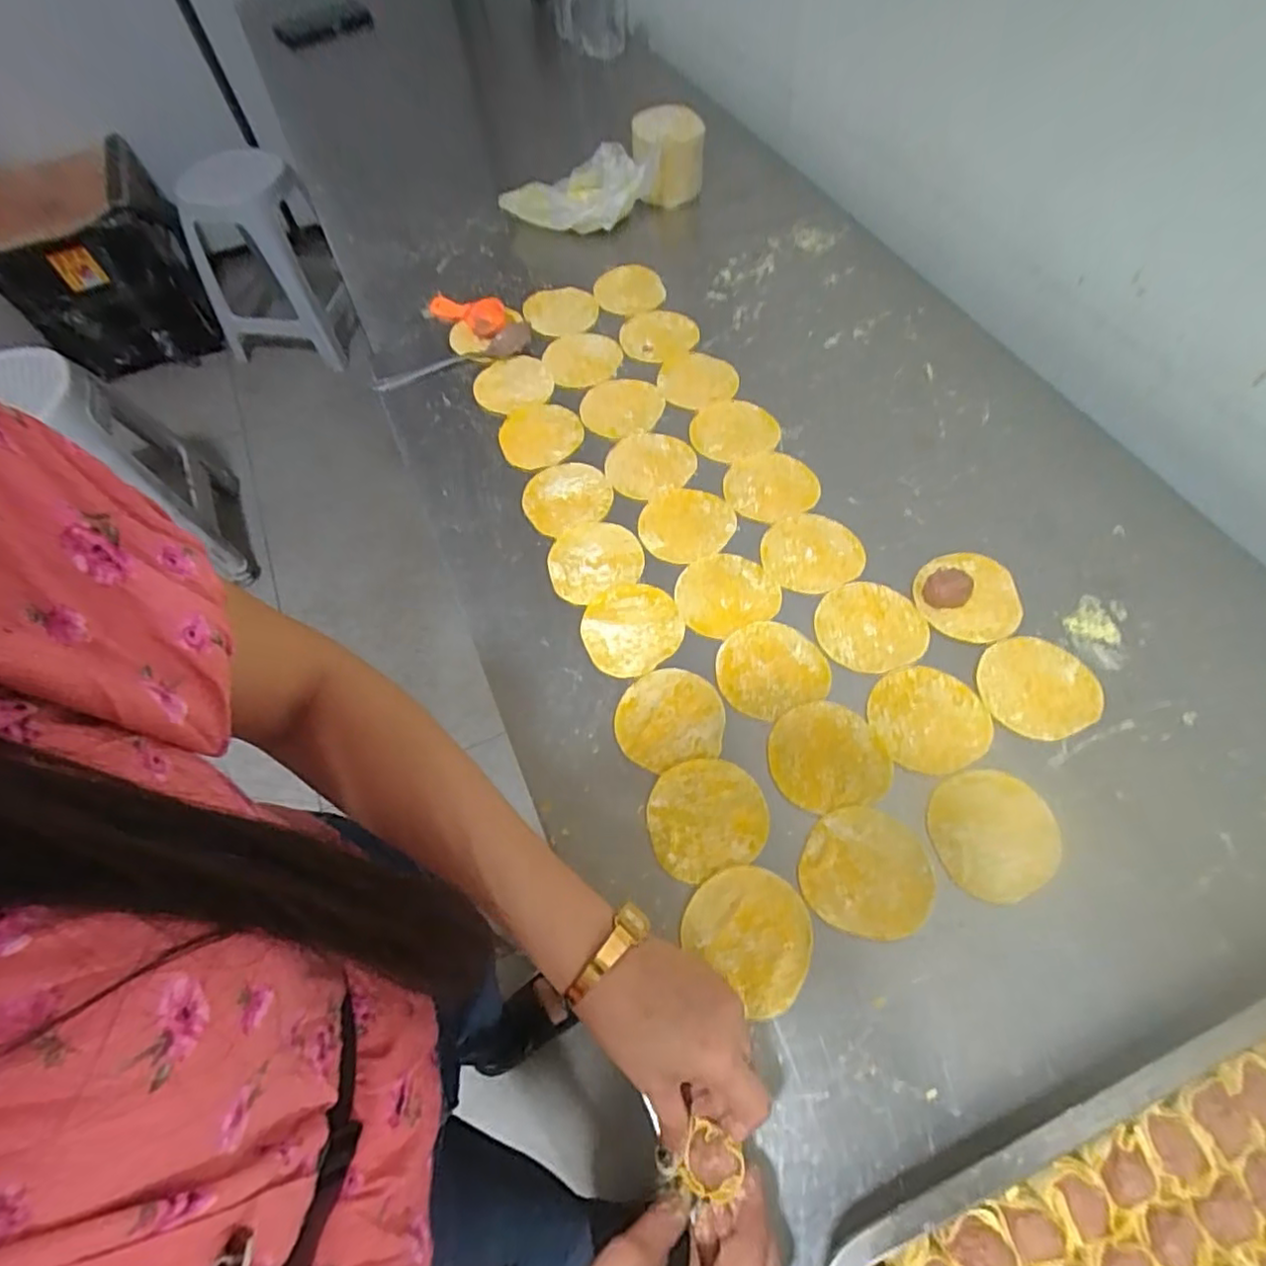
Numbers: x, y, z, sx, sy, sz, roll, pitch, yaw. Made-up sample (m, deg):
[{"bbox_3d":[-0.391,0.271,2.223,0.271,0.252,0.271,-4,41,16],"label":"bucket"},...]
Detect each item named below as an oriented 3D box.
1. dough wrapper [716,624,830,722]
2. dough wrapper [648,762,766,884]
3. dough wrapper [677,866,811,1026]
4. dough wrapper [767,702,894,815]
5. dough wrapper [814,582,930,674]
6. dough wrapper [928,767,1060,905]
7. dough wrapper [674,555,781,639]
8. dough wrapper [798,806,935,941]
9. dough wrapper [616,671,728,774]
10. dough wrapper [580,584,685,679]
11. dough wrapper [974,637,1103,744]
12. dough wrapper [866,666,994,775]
[{"bbox_3d":[0.107,0.027,0.511,0.082,0.005,0.077,-2,61,3],"label":"dough wrapper"},{"bbox_3d":[0.052,0.127,0.458,0.083,0.004,0.076,-2,61,3],"label":"dough wrapper"},{"bbox_3d":[0.075,0.191,0.418,0.079,0.004,0.076,-2,61,3],"label":"dough wrapper"},{"bbox_3d":[0.140,0.088,0.472,0.082,0.004,0.077,-2,61,3],"label":"dough wrapper"},{"bbox_3d":[0.190,-0.006,0.521,0.083,0.006,0.076,19,64,14],"label":"dough wrapper"},{"bbox_3d":[0.242,0.132,0.437,0.082,0.004,0.079,-2,61,3],"label":"dough wrapper"},{"bbox_3d":[0.076,-0.033,0.550,0.083,0.007,0.074,-21,59,-8],"label":"dough wrapper"},{"bbox_3d":[0.155,0.156,0.431,0.079,0.004,0.080,-2,61,3],"label":"dough wrapper"},{"bbox_3d":[0.027,0.063,0.494,0.080,0.006,0.077,-2,61,3],"label":"dough wrapper"},{"bbox_3d":[-0.001,-0.005,0.536,0.081,0.005,0.076,-2,61,3],"label":"dough wrapper"},{"bbox_3d":[0.302,0.040,0.488,0.083,0.006,0.078,-2,61,3],"label":"dough wrapper"},{"bbox_3d":[0.219,0.062,0.482,0.081,0.005,0.080,-3,58,6],"label":"dough wrapper"}]

